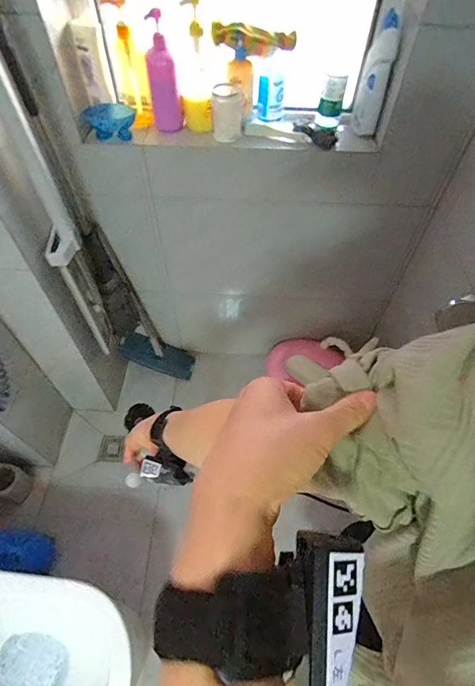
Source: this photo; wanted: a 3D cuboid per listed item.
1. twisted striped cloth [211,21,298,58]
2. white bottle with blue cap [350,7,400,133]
[{"bbox_3d":[0.041,-0.684,0.876,0.189,0.063,0.061,18,57,12],"label":"twisted striped cloth"},{"bbox_3d":[0.330,-0.627,0.937,0.067,0.246,0.101,14,56,9],"label":"white bottle with blue cap"}]

